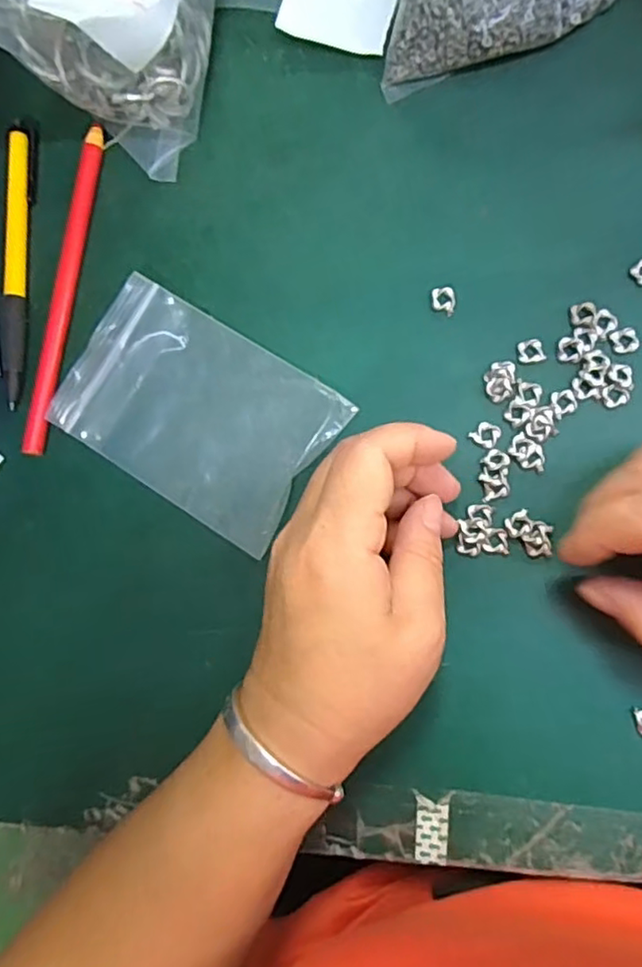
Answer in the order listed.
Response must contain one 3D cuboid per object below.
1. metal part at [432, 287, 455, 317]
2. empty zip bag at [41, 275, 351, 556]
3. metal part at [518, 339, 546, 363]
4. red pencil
[{"bbox_3d":[0.053,-0.079,0.273,0.009,0.004,0.013,-6,85,8],"label":"metal part"},{"bbox_3d":[-0.055,-0.033,0.281,0.118,0.008,0.080,33,92,9],"label":"empty zip bag"},{"bbox_3d":[0.089,-0.056,0.265,0.011,0.004,0.010,-11,85,8],"label":"metal part"},{"bbox_3d":[-0.121,-0.091,0.294,0.012,0.007,0.154,8,87,9],"label":"red pencil"}]

